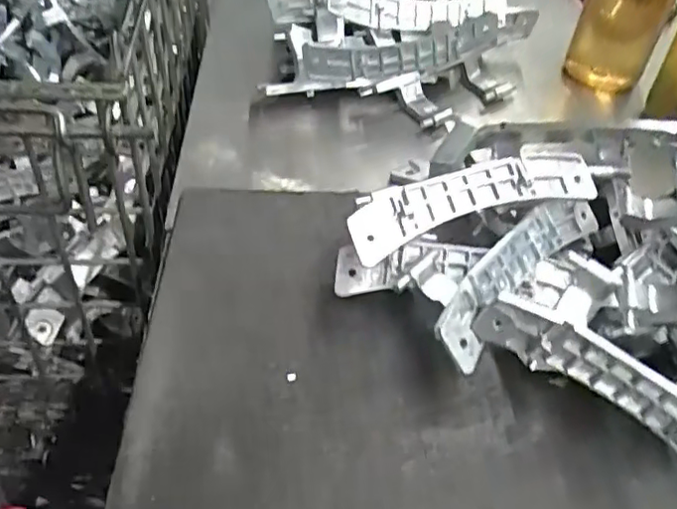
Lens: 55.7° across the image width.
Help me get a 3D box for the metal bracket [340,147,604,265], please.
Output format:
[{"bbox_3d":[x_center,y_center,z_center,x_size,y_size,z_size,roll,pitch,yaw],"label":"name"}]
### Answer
[{"bbox_3d":[0.078,-0.032,0.370,0.156,0.026,0.036,-17,51,-19],"label":"metal bracket"}]

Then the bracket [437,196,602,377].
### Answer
[{"bbox_3d":[0.102,0.007,0.360,0.029,0.022,0.150,35,54,24],"label":"bracket"}]

